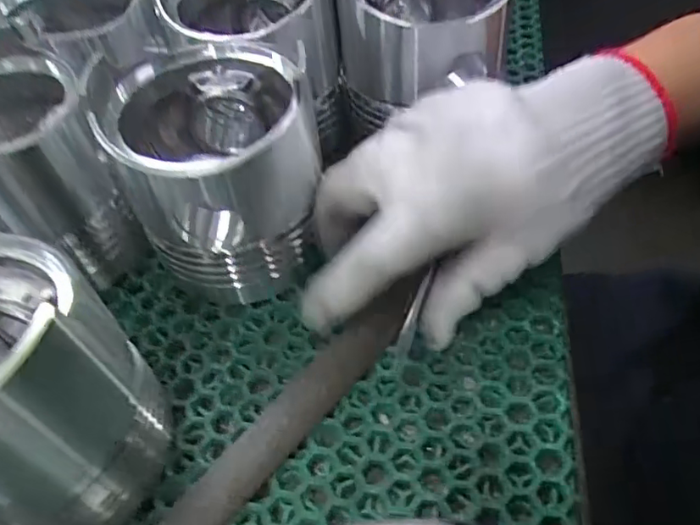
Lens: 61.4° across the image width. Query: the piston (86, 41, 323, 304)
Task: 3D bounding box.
[{"bbox_3d":[-0.054,-0.040,0.260,0.082,0.093,0.082,-13,51,-3],"label":"piston"}]

